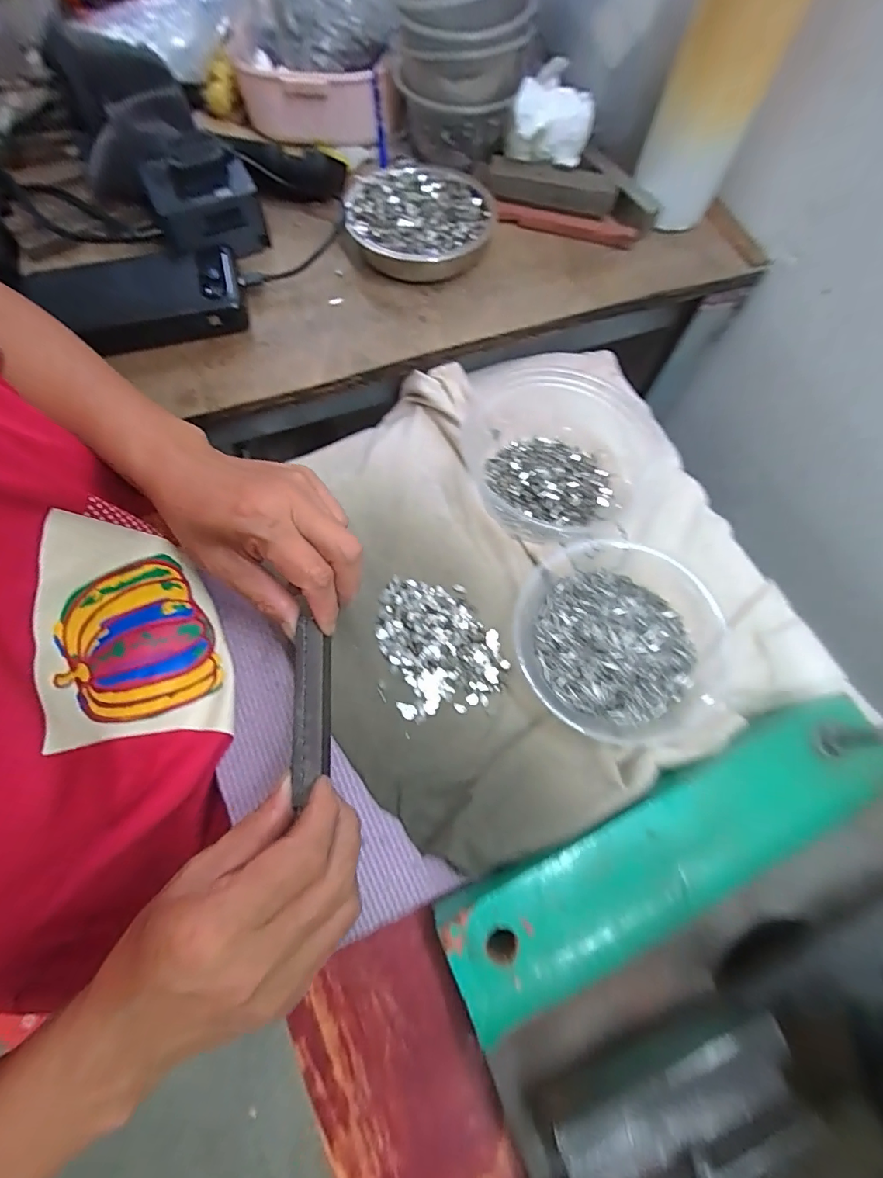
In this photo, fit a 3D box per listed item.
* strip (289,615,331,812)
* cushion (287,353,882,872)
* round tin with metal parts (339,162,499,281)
[{"bbox_3d":[-0.068,0.061,0.254,0.019,0.010,0.089,-4,69,-3],"label":"strip"},{"bbox_3d":[0.058,-0.031,0.336,0.315,0.051,0.334,-21,72,-8],"label":"cushion"},{"bbox_3d":[-0.020,-0.309,0.404,0.119,0.029,0.126,1,69,-2],"label":"round tin with metal parts"}]

